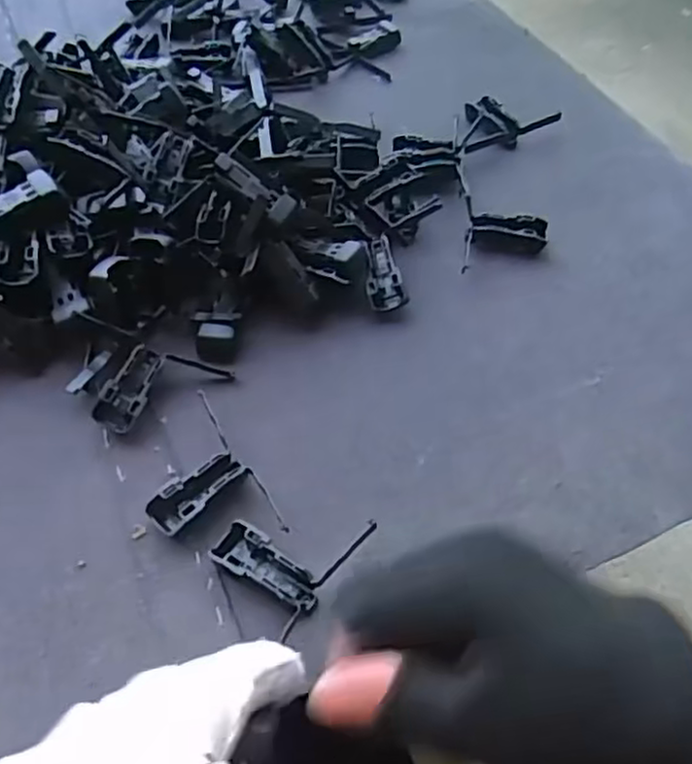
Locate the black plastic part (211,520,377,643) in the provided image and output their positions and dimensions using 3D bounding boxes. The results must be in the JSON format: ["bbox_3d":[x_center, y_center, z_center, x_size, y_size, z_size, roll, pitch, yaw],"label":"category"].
[{"bbox_3d":[-0.025,0.073,0.298,0.050,0.015,0.058,31,59,19],"label":"black plastic part"}]

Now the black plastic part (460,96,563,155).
[{"bbox_3d":[0.108,-0.189,0.491,0.083,0.010,0.046,-22,58,-17],"label":"black plastic part"}]

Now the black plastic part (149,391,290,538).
[{"bbox_3d":[-0.069,0.044,0.317,0.052,0.014,0.085,-29,60,-21],"label":"black plastic part"}]

